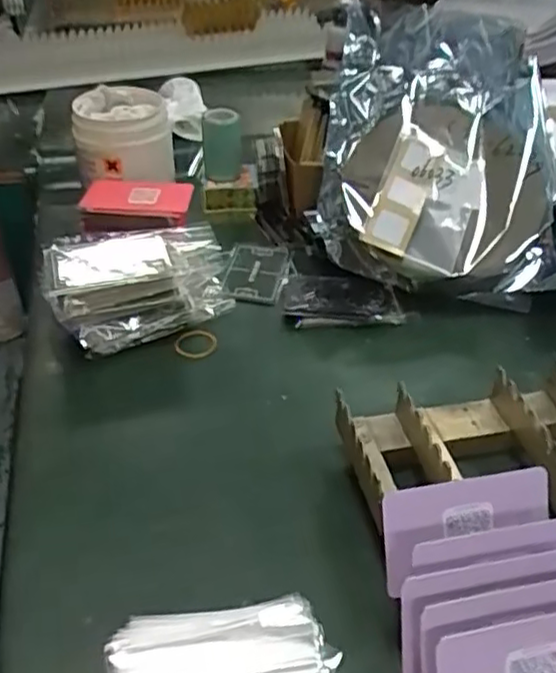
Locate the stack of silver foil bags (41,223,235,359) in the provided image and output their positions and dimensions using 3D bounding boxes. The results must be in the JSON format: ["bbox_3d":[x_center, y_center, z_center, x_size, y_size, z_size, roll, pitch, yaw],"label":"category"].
[{"bbox_3d":[-0.112,-0.044,0.538,0.142,0.065,0.090,-20,43,-24],"label":"stack of silver foil bags"}]

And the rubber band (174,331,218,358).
[{"bbox_3d":[-0.066,0.005,0.528,0.033,0.005,0.028,-12,40,-15],"label":"rubber band"}]

